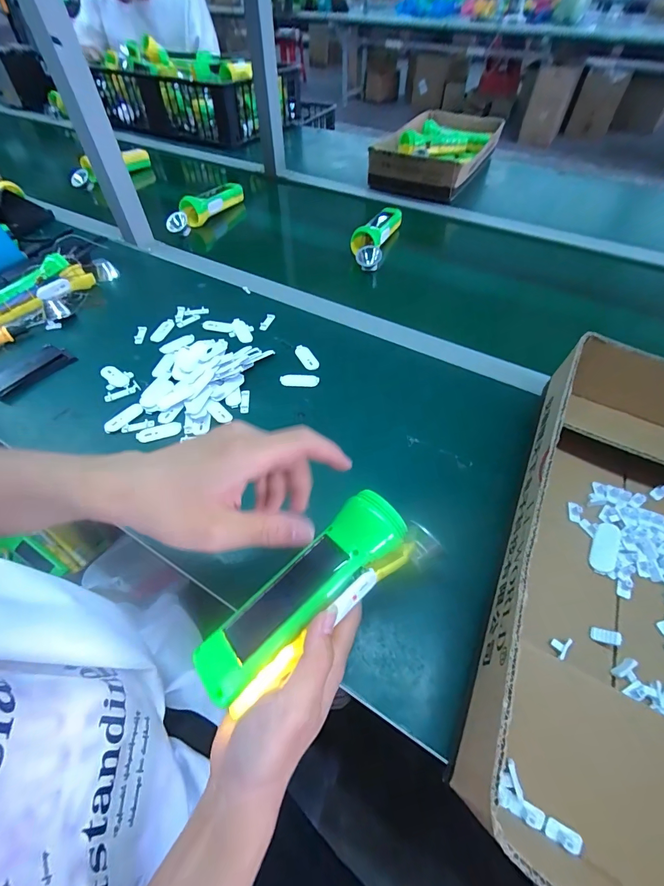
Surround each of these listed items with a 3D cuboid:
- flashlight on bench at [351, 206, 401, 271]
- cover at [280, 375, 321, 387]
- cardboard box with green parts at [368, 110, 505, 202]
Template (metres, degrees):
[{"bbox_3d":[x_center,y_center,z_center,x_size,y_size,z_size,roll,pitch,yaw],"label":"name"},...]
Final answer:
[{"bbox_3d":[0.083,-0.402,0.692,0.065,0.046,0.217,15,55,11],"label":"flashlight on bench"},{"bbox_3d":[-0.042,-0.083,0.479,0.051,0.008,0.017,3,54,2],"label":"cover"},{"bbox_3d":[0.283,-0.757,0.932,0.229,0.092,0.500,22,57,15],"label":"cardboard box with green parts"}]

